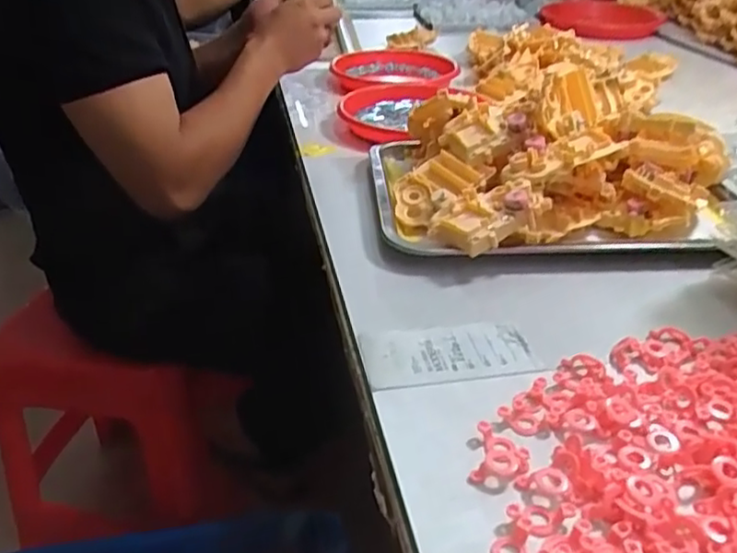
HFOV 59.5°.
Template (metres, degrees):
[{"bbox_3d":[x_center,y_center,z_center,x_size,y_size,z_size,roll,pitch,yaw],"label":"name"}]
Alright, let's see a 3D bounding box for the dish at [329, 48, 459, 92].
[{"bbox_3d":[0.035,-0.312,1.000,0.183,0.038,0.186,0,32,0],"label":"dish"}]

